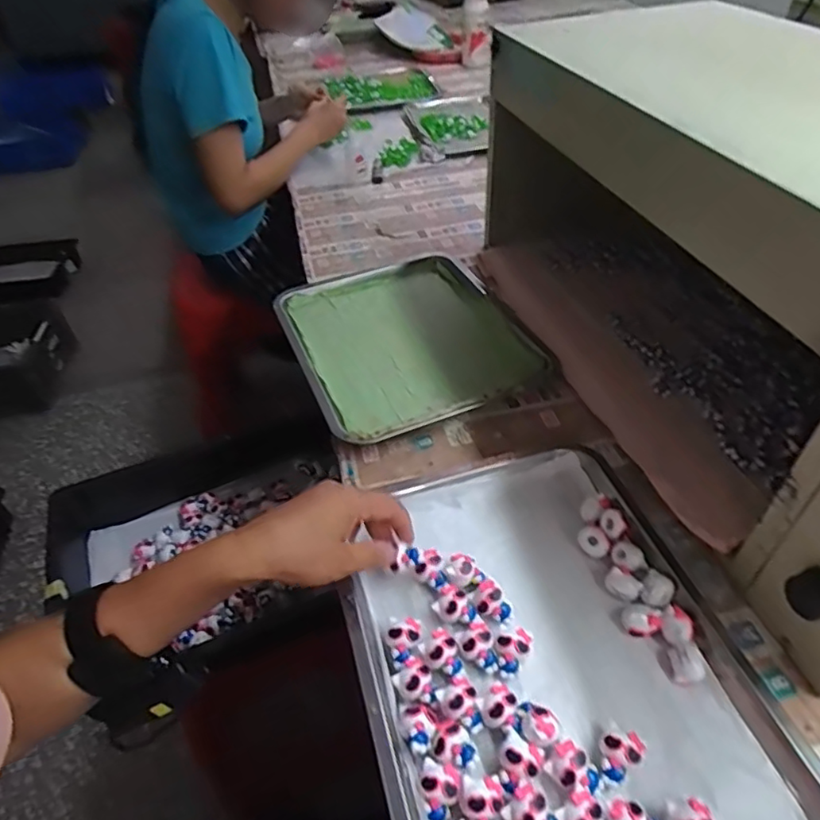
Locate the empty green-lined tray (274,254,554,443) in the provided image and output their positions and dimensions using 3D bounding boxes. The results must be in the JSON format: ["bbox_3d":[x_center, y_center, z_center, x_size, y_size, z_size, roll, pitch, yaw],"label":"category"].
[{"bbox_3d":[-0.010,-0.095,0.710,0.258,0.034,0.332,-20,44,-11],"label":"empty green-lined tray"}]

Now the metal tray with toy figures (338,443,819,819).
[{"bbox_3d":[0.099,0.179,0.423,0.263,0.038,0.340,-14,45,-10],"label":"metal tray with toy figures"}]

